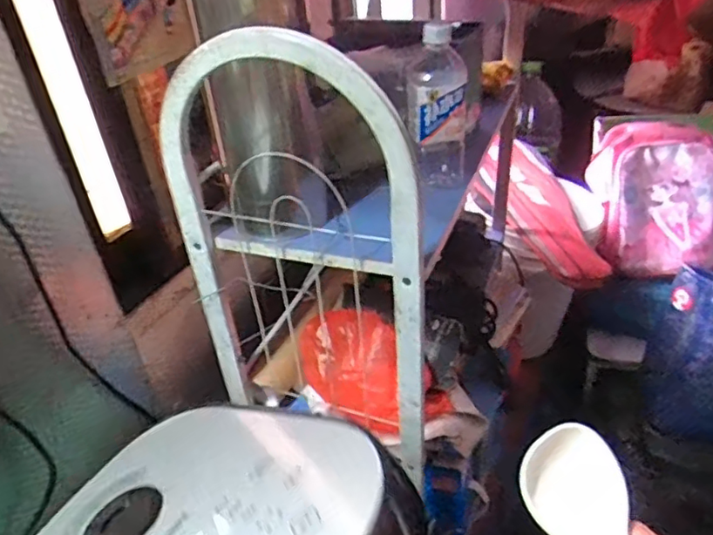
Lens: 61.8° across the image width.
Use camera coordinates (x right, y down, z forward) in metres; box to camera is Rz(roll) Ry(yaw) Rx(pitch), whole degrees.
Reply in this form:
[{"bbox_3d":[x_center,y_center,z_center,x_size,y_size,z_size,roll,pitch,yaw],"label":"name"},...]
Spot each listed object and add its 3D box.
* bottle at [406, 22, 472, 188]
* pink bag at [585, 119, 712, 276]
[{"bbox_3d":[0.102,-0.192,0.746,0.072,0.194,0.058,-4,36,3],"label":"bottle"},{"bbox_3d":[0.832,-0.196,1.620,0.376,0.089,0.435,10,79,4],"label":"pink bag"}]

